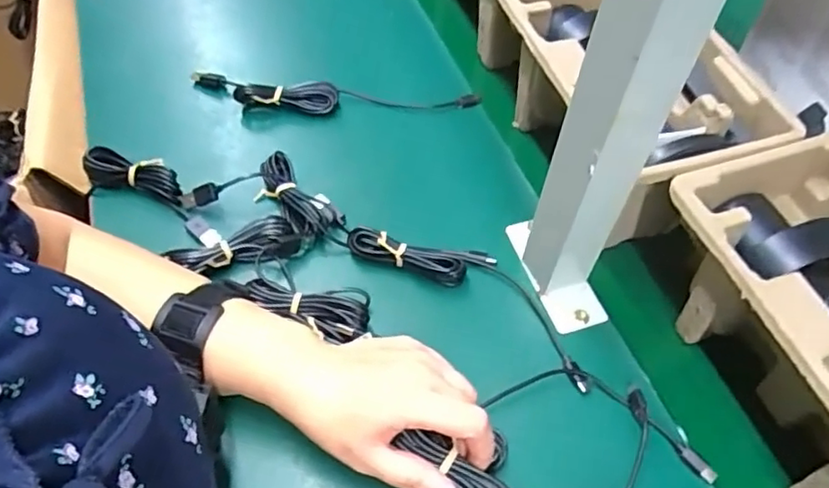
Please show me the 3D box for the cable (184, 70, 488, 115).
[{"bbox_3d":[-0.078,-0.134,0.563,0.269,0.031,0.036,10,56,-2],"label":"cable"}]

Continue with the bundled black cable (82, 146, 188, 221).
[{"bbox_3d":[-0.225,-0.054,0.495,0.096,0.024,0.030,19,58,11],"label":"bundled black cable"}]

